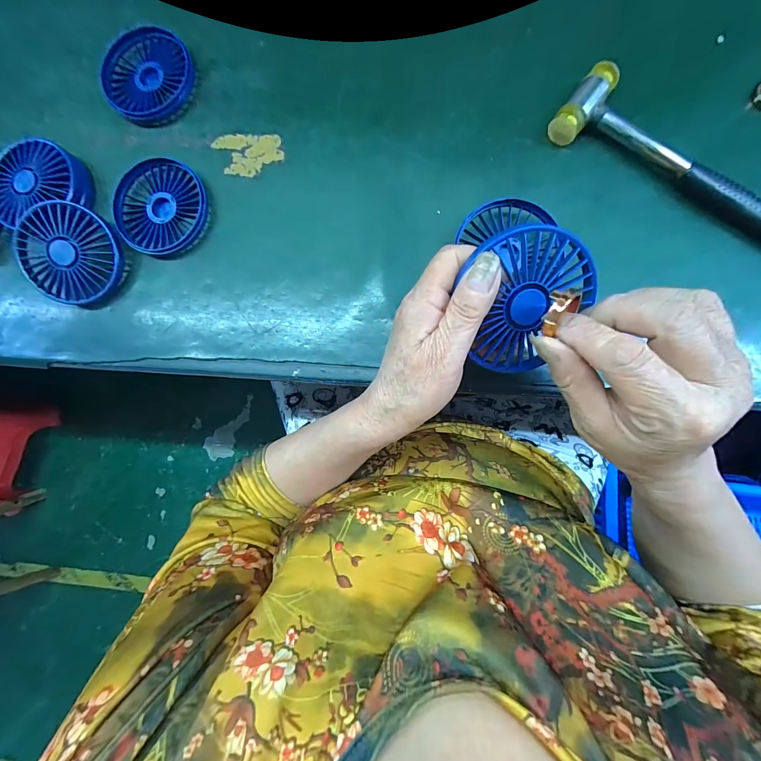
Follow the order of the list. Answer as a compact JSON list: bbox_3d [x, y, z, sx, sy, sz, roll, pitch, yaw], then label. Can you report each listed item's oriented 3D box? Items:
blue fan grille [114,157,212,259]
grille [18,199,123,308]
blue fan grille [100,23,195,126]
[{"bbox_3d":[-0.209,-0.165,0.320,0.088,0.015,0.087,0,88,6],"label":"blue fan grille"},{"bbox_3d":[-0.291,-0.117,0.314,0.088,0.018,0.088,22,104,-9],"label":"grille"},{"bbox_3d":[-0.228,-0.301,0.329,0.086,0.013,0.088,0,88,6],"label":"blue fan grille"}]

